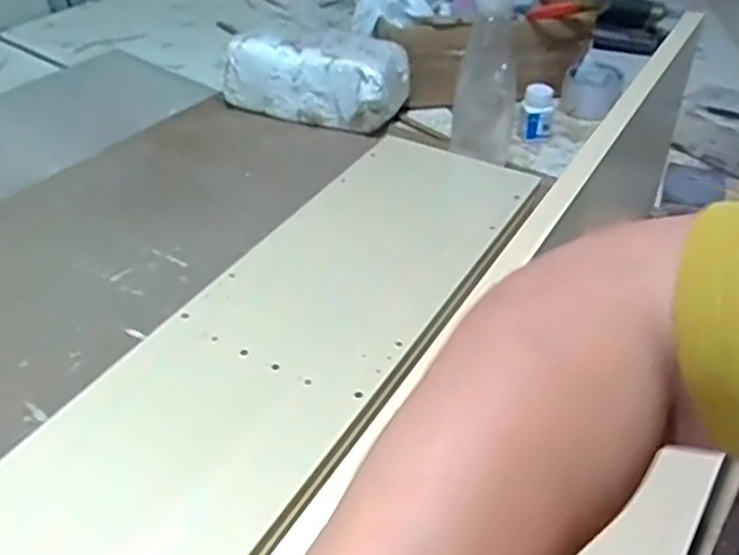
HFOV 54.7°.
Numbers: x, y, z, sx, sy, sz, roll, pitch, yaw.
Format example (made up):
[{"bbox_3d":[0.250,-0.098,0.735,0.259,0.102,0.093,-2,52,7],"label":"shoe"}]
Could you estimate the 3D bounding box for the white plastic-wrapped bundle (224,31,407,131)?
[{"bbox_3d":[-0.073,-0.285,1.003,0.238,0.099,0.108,15,43,17],"label":"white plastic-wrapped bundle"}]

